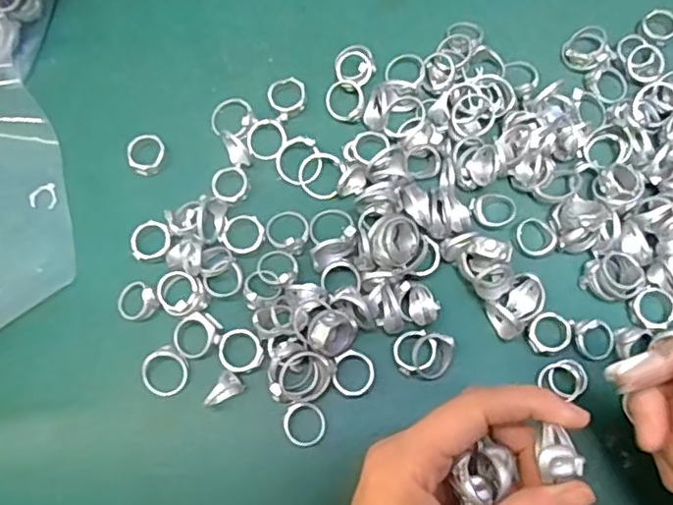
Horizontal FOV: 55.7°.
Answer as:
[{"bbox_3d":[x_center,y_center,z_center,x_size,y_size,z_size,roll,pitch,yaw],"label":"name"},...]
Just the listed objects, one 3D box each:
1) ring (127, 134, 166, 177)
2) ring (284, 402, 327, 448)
[{"bbox_3d":[-0.107,-0.055,0.360,0.020,0.009,0.021,-1,72,2],"label":"ring"},{"bbox_3d":[-0.016,0.085,0.315,0.021,0.004,0.023,3,79,-19],"label":"ring"}]

